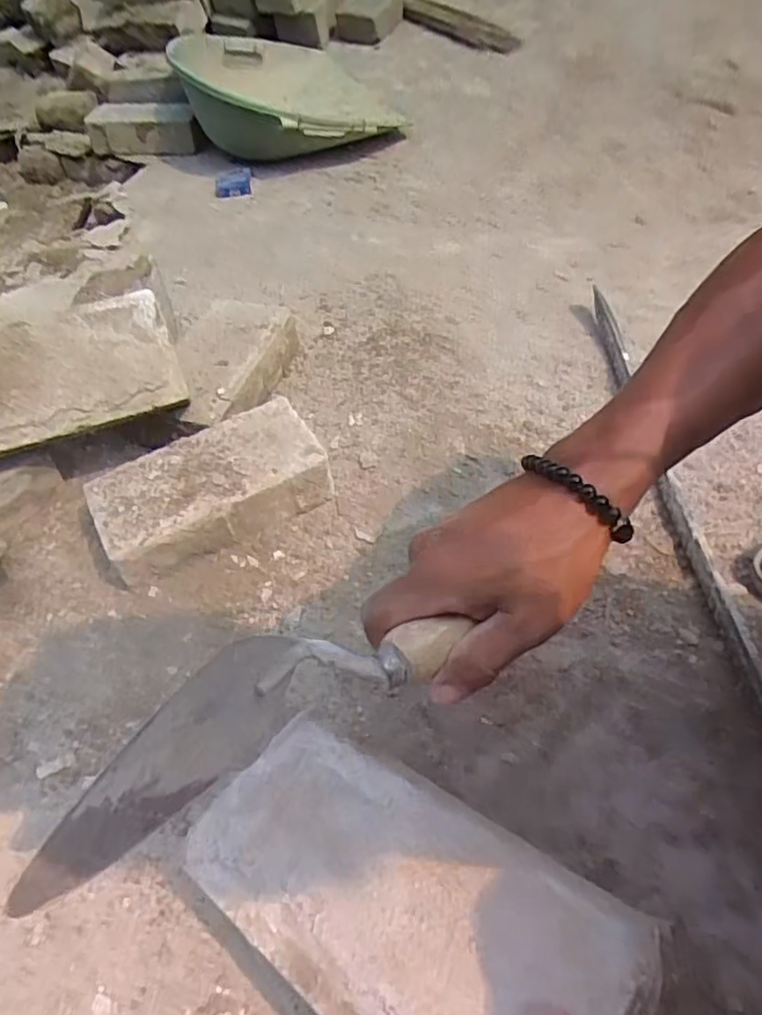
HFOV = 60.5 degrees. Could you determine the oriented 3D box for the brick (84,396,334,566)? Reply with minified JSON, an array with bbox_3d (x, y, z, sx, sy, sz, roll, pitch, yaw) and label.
[{"bbox_3d":[-0.161,-0.018,0.623,0.207,0.067,0.106,-24,51,-16],"label":"brick"}]

